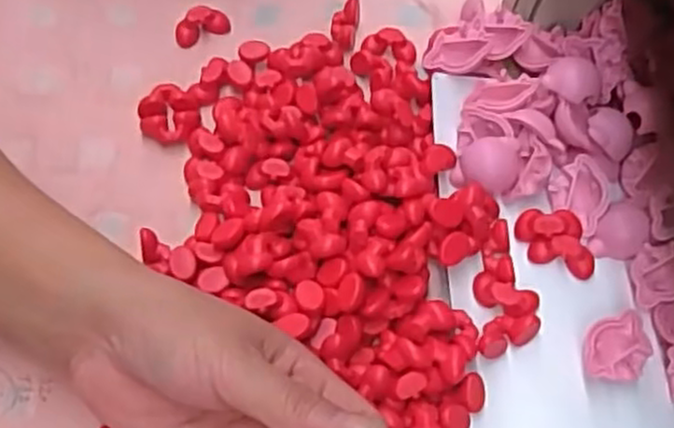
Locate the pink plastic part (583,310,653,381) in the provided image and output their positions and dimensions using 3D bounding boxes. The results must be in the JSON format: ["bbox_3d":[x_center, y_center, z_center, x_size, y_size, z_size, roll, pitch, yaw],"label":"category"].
[{"bbox_3d":[0.127,0.064,0.342,0.030,0.016,0.028,-9,66,-8],"label":"pink plastic part"}]

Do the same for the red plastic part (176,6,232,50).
[{"bbox_3d":[-0.078,-0.109,0.426,0.032,0.016,0.012,-23,69,-14],"label":"red plastic part"}]

